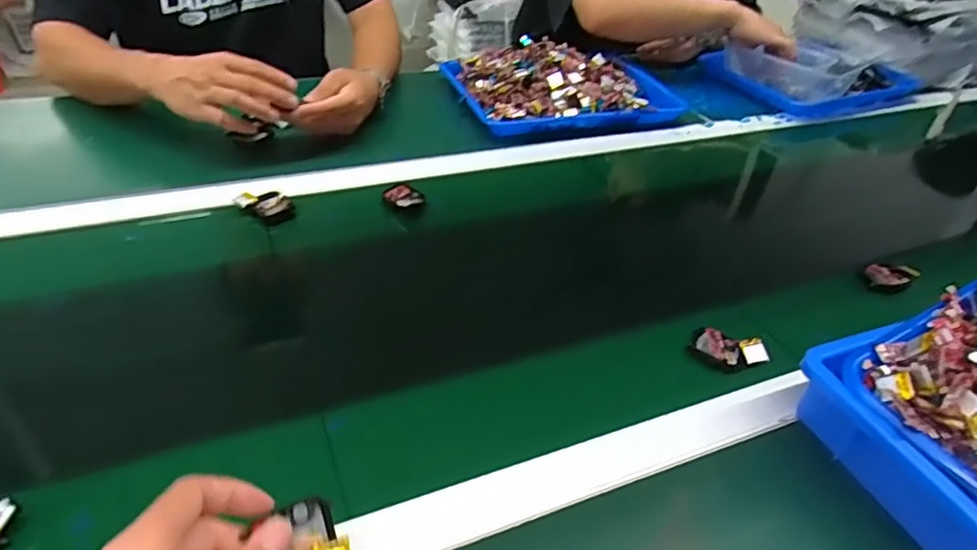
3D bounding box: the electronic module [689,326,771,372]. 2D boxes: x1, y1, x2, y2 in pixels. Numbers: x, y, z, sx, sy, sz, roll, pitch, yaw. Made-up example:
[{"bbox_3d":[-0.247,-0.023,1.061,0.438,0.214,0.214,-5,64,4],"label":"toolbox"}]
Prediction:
[{"bbox_3d":[0.214,0.068,0.551,0.063,0.019,0.039,13,37,8],"label":"electronic module"}]

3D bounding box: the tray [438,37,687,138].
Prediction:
[{"bbox_3d":[0.114,-0.296,0.946,0.331,0.064,0.226,-6,39,-18],"label":"tray"}]

